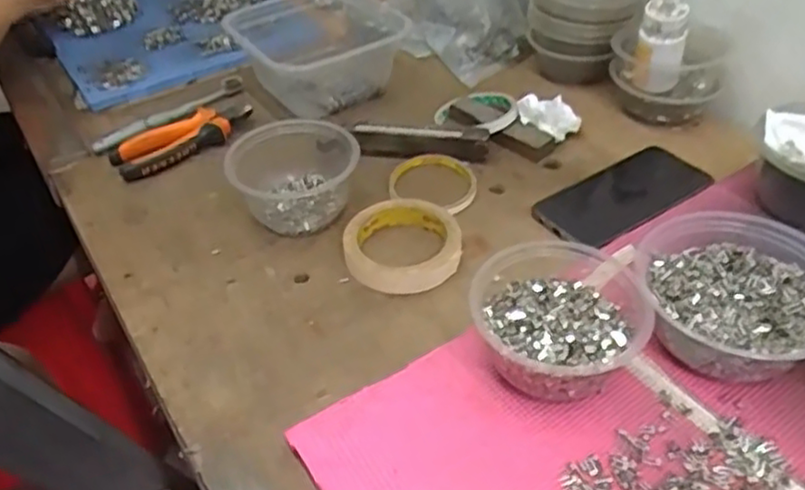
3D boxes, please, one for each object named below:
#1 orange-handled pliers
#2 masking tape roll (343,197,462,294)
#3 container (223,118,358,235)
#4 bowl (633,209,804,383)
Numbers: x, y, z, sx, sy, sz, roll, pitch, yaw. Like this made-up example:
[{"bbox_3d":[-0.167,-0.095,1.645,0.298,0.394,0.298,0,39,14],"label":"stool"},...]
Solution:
[{"bbox_3d":[-0.223,-0.109,0.719,0.145,0.024,0.059,-26,47,-22],"label":"orange-handled pliers"},{"bbox_3d":[-0.001,-0.004,0.594,0.096,0.019,0.092,-2,43,2],"label":"masking tape roll"},{"bbox_3d":[-0.097,-0.064,0.635,0.111,0.065,0.111,-2,43,2],"label":"container"},{"bbox_3d":[0.232,0.039,0.488,0.135,0.061,0.129,-2,43,2],"label":"bowl"}]

